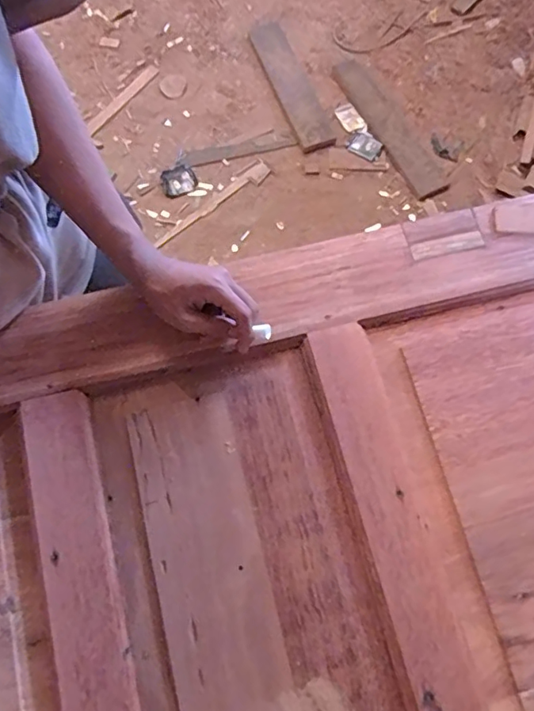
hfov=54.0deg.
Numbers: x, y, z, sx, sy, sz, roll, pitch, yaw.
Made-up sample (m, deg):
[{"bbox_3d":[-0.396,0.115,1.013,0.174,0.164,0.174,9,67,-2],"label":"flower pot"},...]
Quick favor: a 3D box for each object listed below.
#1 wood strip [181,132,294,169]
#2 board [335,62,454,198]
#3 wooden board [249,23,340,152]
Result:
[{"bbox_3d":[-0.091,-0.645,1.644,0.352,0.011,0.066,-12,71,0],"label":"wood strip"},{"bbox_3d":[0.385,-0.726,1.658,0.118,0.019,0.565,-26,73,-3],"label":"board"},{"bbox_3d":[0.071,-0.888,1.694,0.126,0.020,0.532,-21,75,-7],"label":"wooden board"}]

